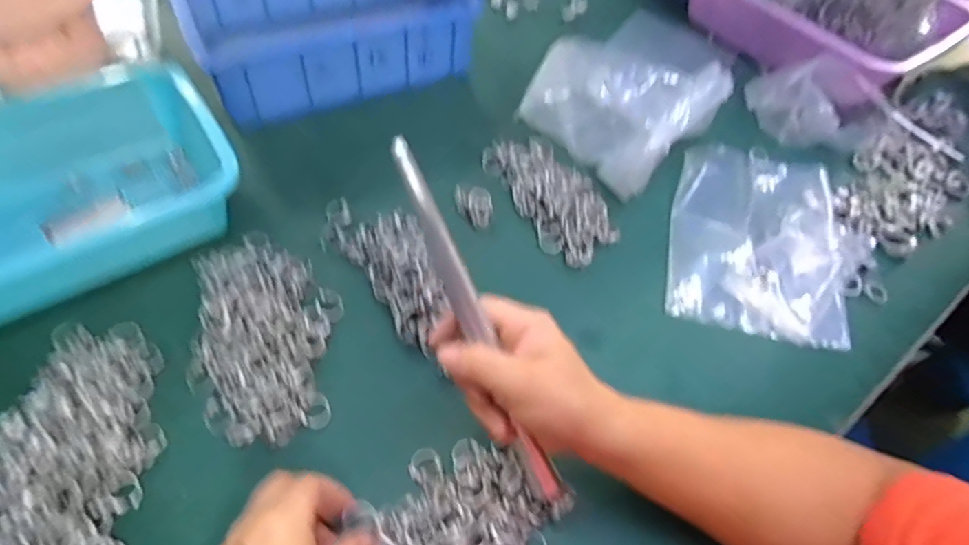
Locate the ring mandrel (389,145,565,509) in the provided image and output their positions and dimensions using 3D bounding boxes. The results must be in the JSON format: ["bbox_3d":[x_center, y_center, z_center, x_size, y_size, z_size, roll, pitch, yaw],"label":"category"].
[{"bbox_3d":[-0.002,0.037,0.332,0.014,0.015,0.243,-29,104,-22],"label":"ring mandrel"}]

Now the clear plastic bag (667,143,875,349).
[{"bbox_3d":[0.265,-0.034,0.510,0.169,0.034,0.205,13,54,6],"label":"clear plastic bag"}]

